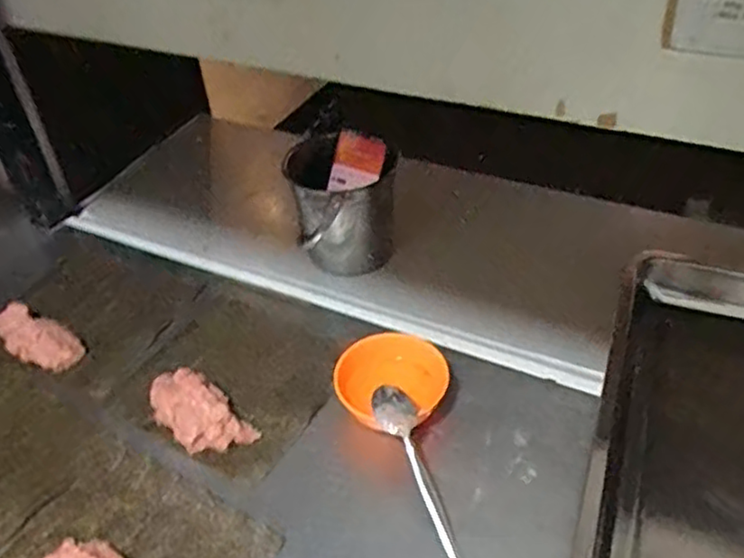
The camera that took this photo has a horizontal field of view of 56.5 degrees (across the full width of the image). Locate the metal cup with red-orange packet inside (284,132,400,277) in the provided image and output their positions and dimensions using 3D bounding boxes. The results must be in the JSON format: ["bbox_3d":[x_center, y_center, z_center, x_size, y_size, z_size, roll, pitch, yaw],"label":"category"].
[{"bbox_3d":[-0.030,-0.089,0.832,0.127,0.129,0.111,-11,41,-6],"label":"metal cup with red-orange packet inside"}]

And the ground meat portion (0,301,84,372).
[{"bbox_3d":[-0.365,0.063,0.753,0.109,0.025,0.055,27,50,31],"label":"ground meat portion"}]

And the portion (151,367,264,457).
[{"bbox_3d":[-0.170,0.127,0.666,0.118,0.029,0.058,30,51,34],"label":"portion"}]

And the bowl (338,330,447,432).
[{"bbox_3d":[0.020,0.104,0.663,0.102,0.051,0.098,-3,41,2],"label":"bowl"}]

